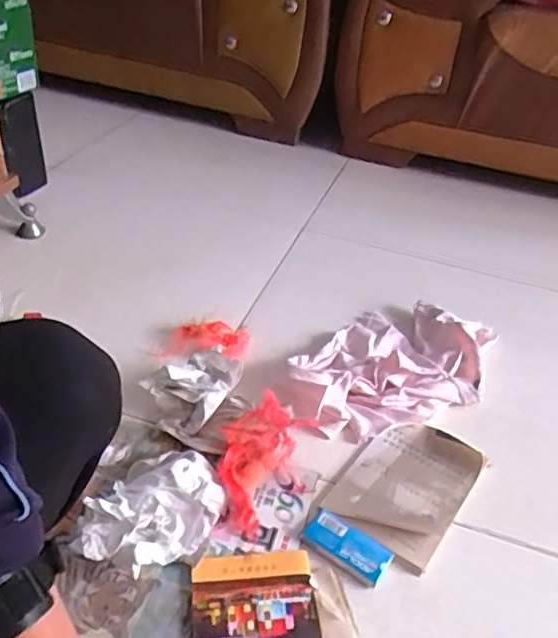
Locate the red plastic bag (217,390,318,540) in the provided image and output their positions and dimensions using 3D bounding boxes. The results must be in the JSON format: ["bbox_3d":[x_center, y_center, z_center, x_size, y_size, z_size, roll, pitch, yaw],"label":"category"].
[{"bbox_3d":[-0.032,0.172,0.758,0.089,0.052,0.176,17,59,13],"label":"red plastic bag"}]

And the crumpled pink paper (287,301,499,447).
[{"bbox_3d":[0.179,0.065,0.933,0.239,0.042,0.361,26,43,22],"label":"crumpled pink paper"}]

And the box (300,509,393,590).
[{"bbox_3d":[0.076,0.255,0.699,0.098,0.018,0.052,30,45,27],"label":"box"}]

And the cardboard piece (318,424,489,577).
[{"bbox_3d":[0.161,0.201,0.775,0.141,0.026,0.201,28,44,25],"label":"cardboard piece"}]

